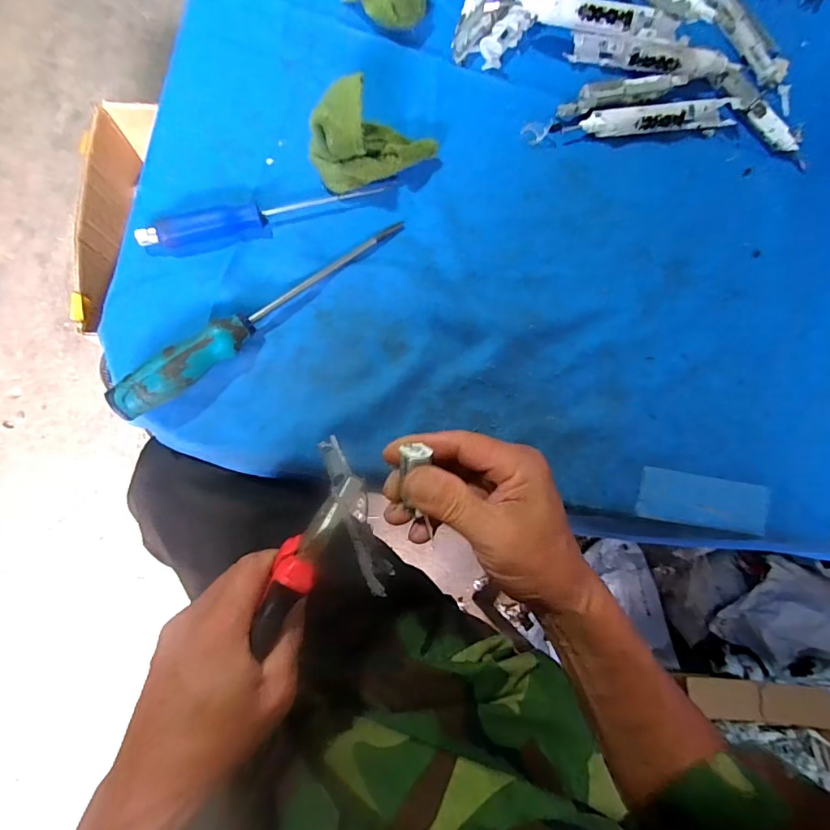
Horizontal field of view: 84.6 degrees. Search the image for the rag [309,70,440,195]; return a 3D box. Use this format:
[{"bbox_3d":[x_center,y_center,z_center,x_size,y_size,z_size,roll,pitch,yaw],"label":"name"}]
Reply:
[{"bbox_3d":[-0.032,-0.218,0.352,0.096,0.057,0.049,-21,86,-8],"label":"rag"}]

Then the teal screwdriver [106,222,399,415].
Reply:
[{"bbox_3d":[-0.110,-0.081,0.339,0.244,0.032,0.025,-39,89,-9],"label":"teal screwdriver"}]

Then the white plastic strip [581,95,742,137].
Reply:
[{"bbox_3d":[0.222,-0.264,0.407,0.147,0.019,0.024,-12,85,-8],"label":"white plastic strip"}]

